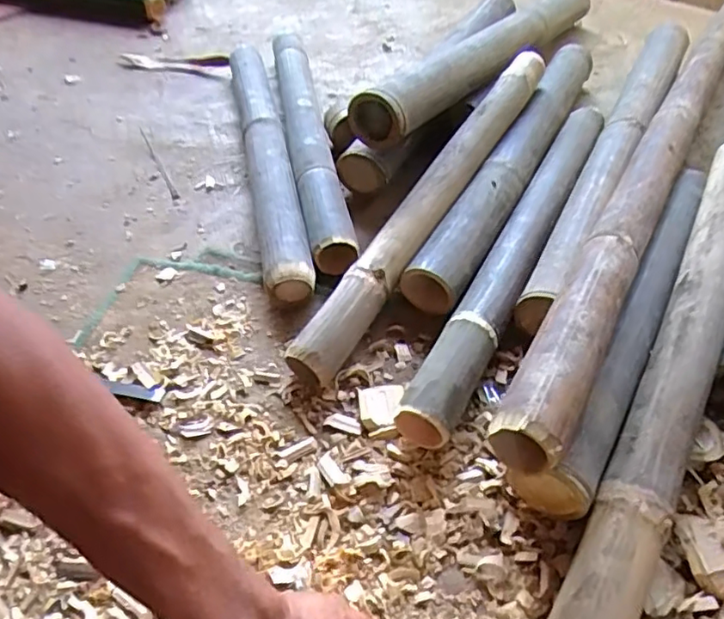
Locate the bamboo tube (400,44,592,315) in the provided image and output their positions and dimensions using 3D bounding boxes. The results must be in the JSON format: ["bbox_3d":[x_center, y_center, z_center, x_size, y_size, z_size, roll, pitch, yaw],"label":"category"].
[{"bbox_3d":[0.236,-0.233,0.894,0.073,0.063,0.664,22,53,20],"label":"bamboo tube"}]

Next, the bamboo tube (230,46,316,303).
[{"bbox_3d":[-0.154,-0.257,0.931,0.068,0.081,0.632,-10,49,-7],"label":"bamboo tube"}]

